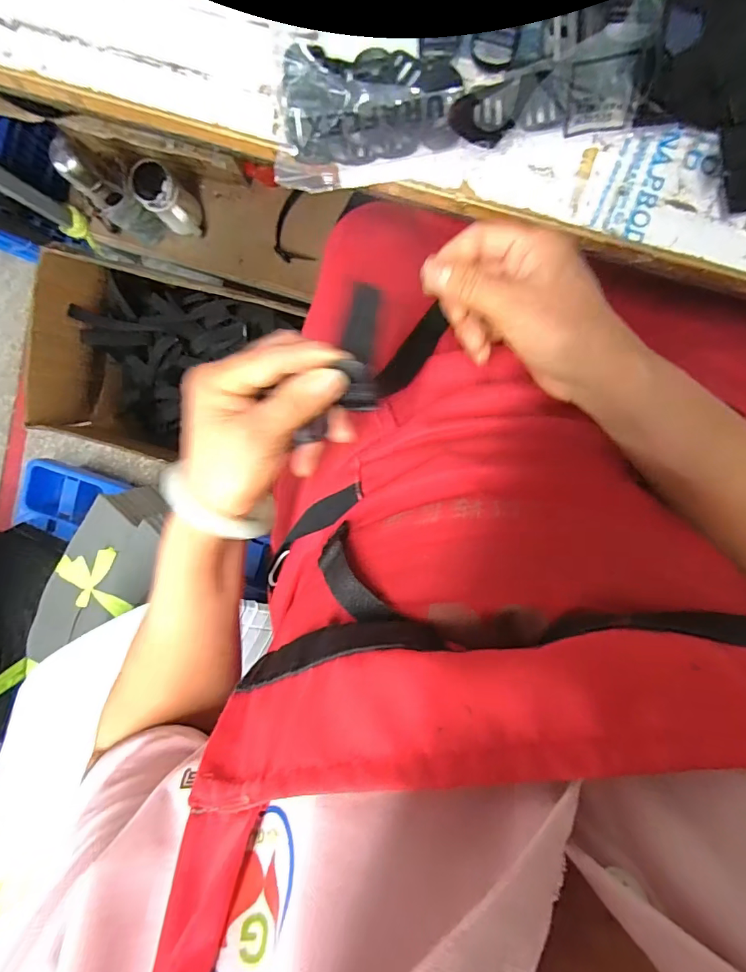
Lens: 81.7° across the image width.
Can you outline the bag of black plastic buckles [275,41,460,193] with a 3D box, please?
[{"bbox_3d":[-0.005,-0.276,0.312,0.135,0.036,0.091,0,98,5],"label":"bag of black plastic buckles"}]

